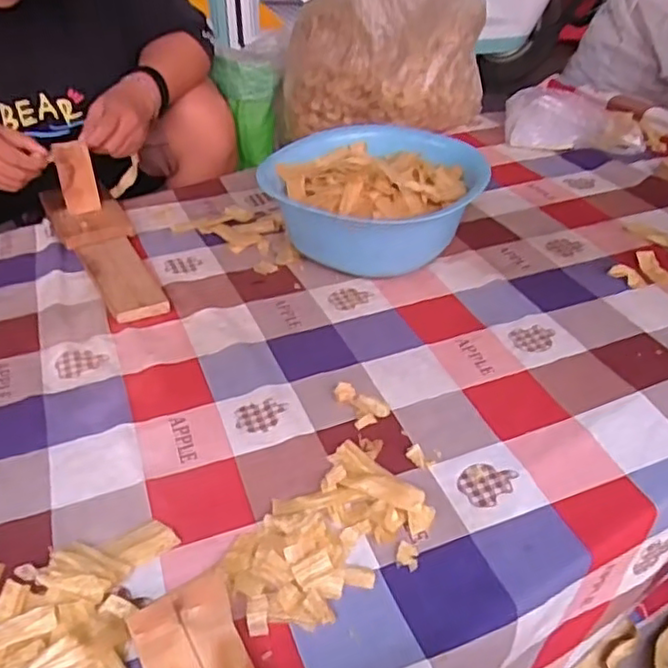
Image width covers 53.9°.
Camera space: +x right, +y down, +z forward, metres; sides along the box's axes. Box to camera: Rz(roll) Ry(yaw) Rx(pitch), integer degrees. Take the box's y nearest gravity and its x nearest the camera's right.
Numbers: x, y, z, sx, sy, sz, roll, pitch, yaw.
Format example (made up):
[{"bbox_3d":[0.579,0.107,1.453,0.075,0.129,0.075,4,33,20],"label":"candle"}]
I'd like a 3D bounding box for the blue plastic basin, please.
[{"bbox_3d":[0.051,-0.177,0.867,0.264,0.111,0.264,0,38,0],"label":"blue plastic basin"}]

